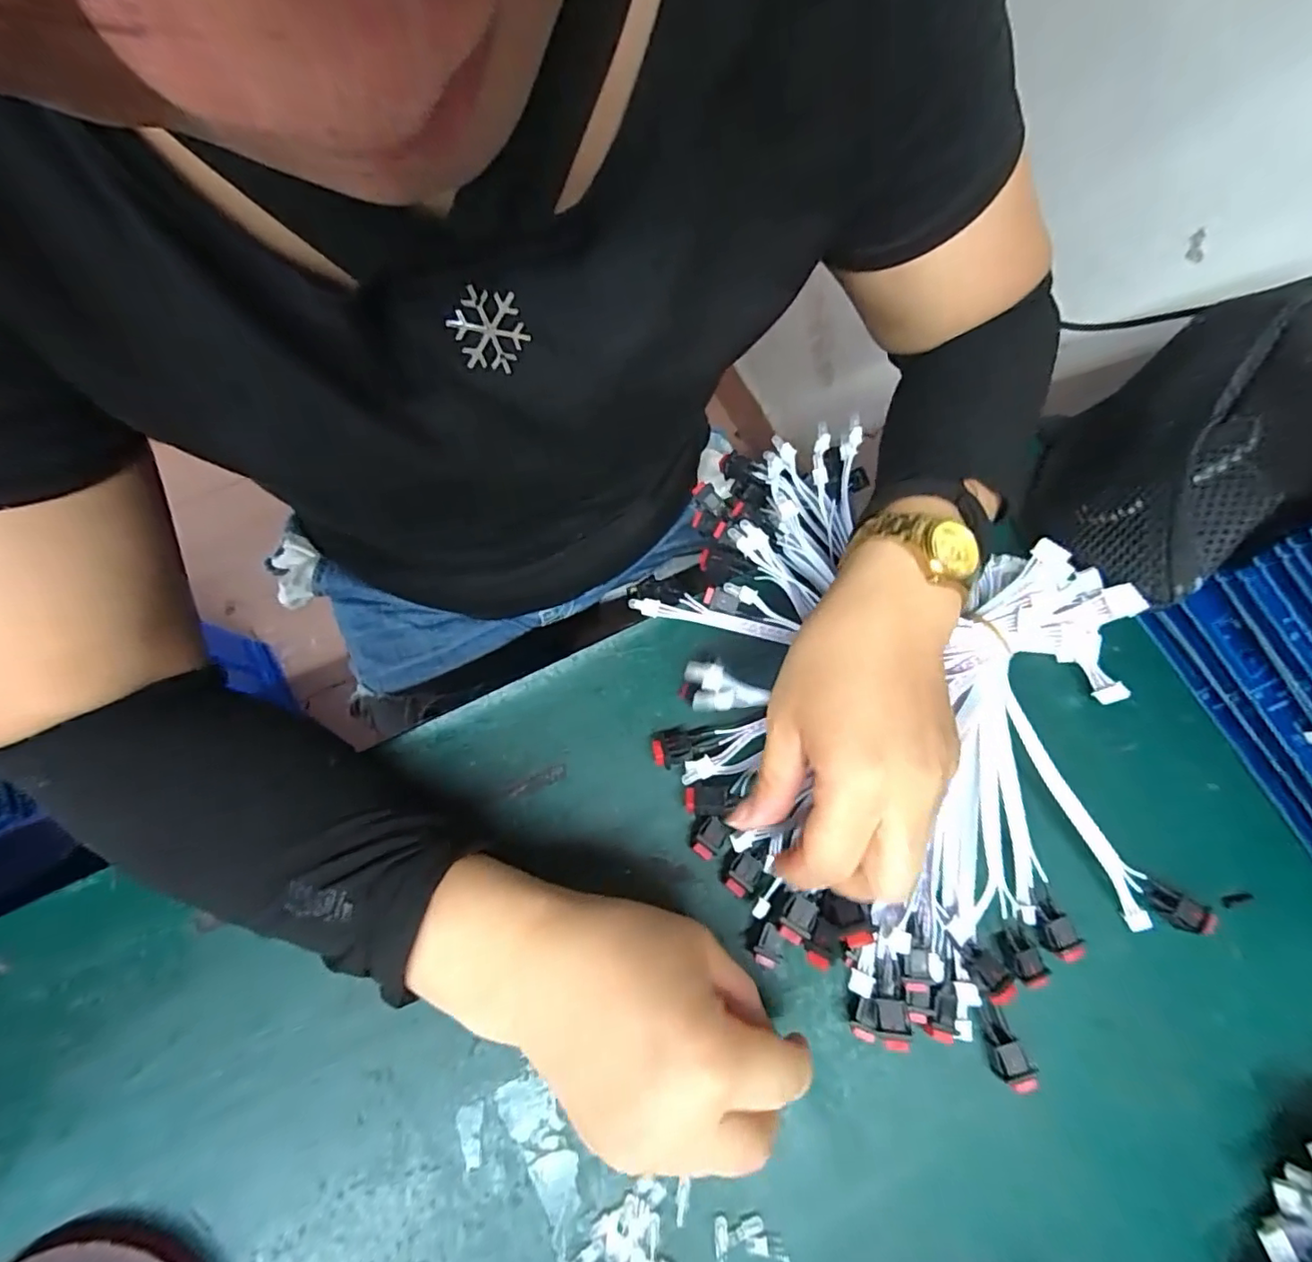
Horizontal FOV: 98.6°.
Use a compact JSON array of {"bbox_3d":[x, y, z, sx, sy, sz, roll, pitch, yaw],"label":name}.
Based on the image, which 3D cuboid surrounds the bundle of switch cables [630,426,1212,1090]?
[{"bbox_3d":[0.111,0.041,0.276,0.303,0.054,0.225,42,76,11],"label":"bundle of switch cables"}]

